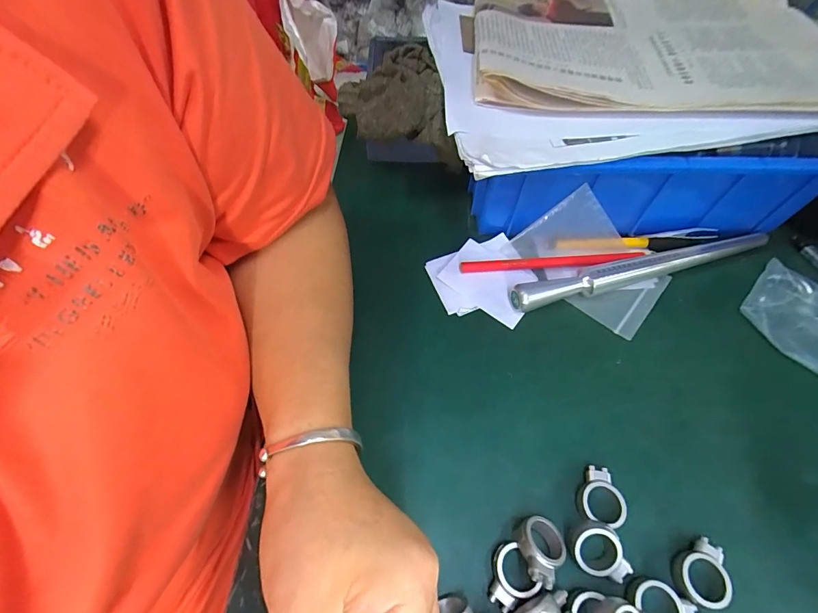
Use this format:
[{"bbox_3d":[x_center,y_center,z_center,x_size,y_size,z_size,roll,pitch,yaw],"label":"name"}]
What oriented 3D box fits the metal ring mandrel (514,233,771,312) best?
[{"bbox_3d":[0.193,-0.029,0.314,0.231,0.022,0.018,-12,60,-9],"label":"metal ring mandrel"}]

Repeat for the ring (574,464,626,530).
[{"bbox_3d":[0.116,0.114,0.230,0.026,0.011,0.032,11,59,5],"label":"ring"}]

